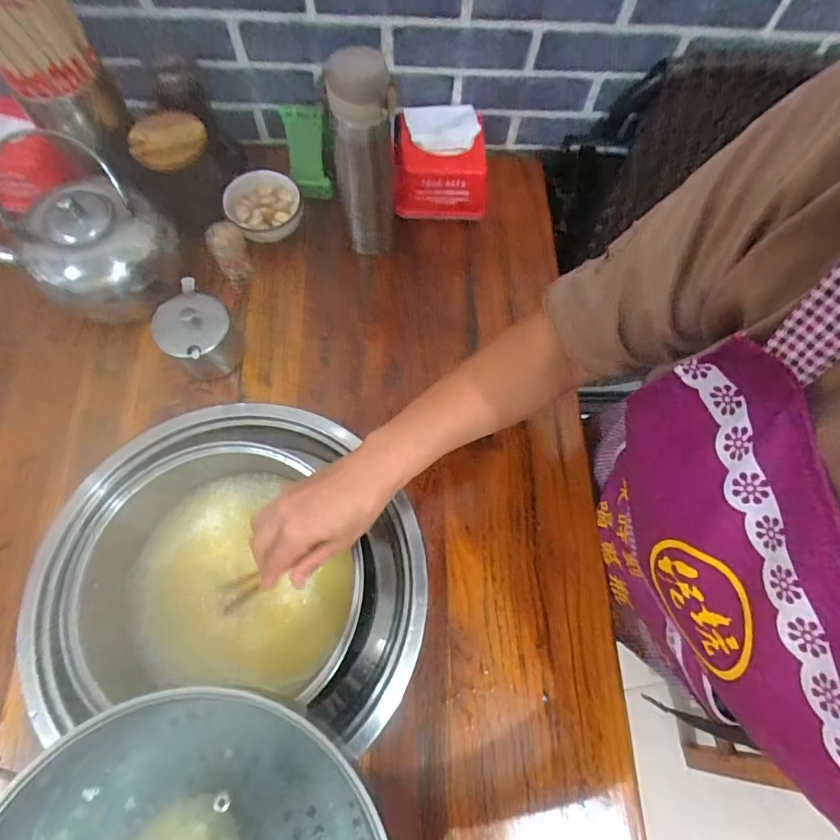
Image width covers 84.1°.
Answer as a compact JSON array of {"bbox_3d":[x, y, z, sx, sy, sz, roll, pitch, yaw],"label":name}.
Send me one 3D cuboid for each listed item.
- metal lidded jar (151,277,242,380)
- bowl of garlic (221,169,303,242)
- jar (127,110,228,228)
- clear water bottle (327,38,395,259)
[{"bbox_3d":[-0.250,-0.098,0.527,0.078,0.072,0.079,1,69,-3],"label":"metal lidded jar"},{"bbox_3d":[-0.198,-0.268,0.597,0.092,0.052,0.085,-12,71,-8],"label":"bowl of garlic"},{"bbox_3d":[-0.285,-0.293,0.567,0.092,0.108,0.080,-32,74,-14],"label":"jar"},{"bbox_3d":[-0.059,-0.292,0.522,0.065,0.237,0.069,-3,70,-5],"label":"clear water bottle"}]

